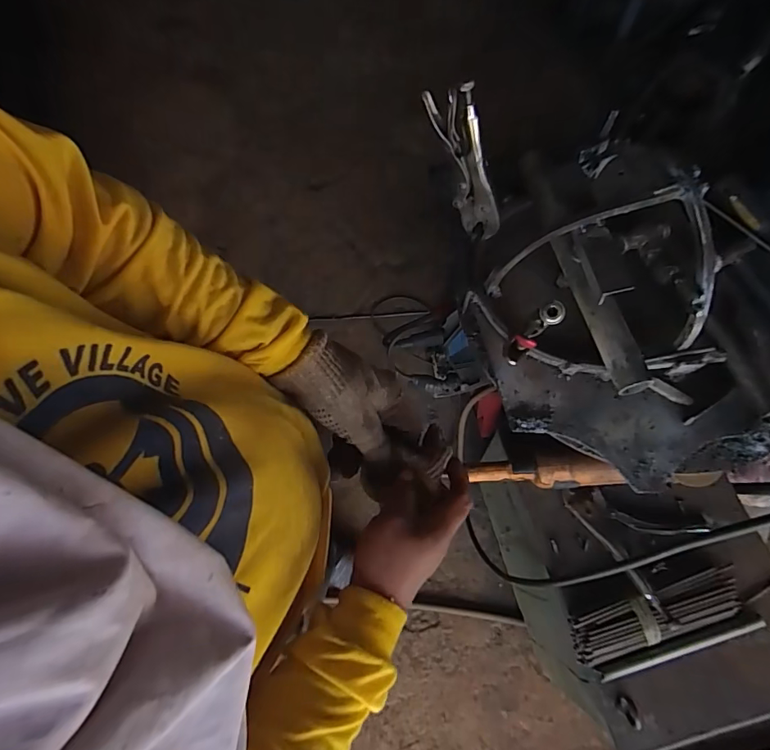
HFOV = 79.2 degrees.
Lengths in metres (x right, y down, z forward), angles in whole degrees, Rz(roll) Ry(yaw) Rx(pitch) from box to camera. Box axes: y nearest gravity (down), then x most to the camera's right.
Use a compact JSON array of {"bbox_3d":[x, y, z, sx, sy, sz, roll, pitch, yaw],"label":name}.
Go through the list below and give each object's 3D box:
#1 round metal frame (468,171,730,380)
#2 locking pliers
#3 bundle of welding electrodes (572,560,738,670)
[{"bbox_3d":[0.209,-0.062,0.441,0.201,0.113,0.165,-19,71,-3],"label":"round metal frame"},{"bbox_3d":[0.078,-0.197,0.450,0.046,0.168,0.017,31,77,33],"label":"locking pliers"},{"bbox_3d":[0.384,0.338,0.650,0.245,0.023,0.063,-17,71,-3],"label":"bundle of welding electrodes"}]

